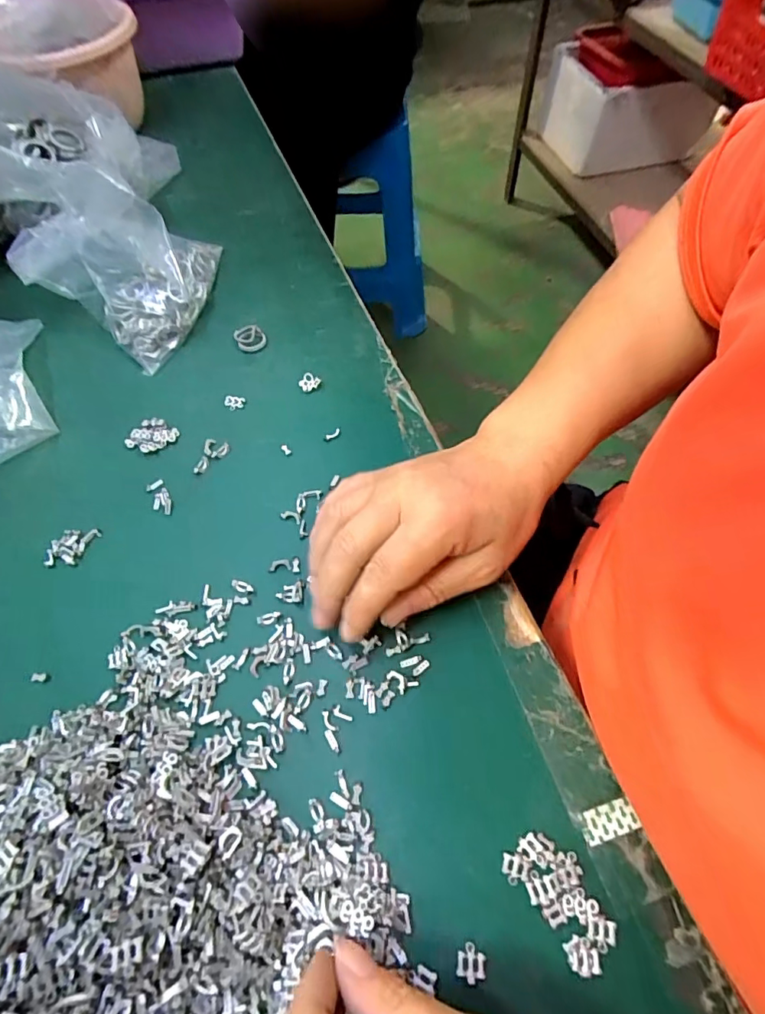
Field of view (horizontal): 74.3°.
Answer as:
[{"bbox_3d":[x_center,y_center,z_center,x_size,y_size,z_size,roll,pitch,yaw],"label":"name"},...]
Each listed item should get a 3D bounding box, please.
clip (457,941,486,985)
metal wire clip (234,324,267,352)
[{"bbox_3d":[0.036,0.181,0.200,0.011,0.004,0.012,6,60,5],"label":"clip"},{"bbox_3d":[-0.102,-0.130,0.387,0.021,0.005,0.026,-24,62,-12],"label":"metal wire clip"}]

